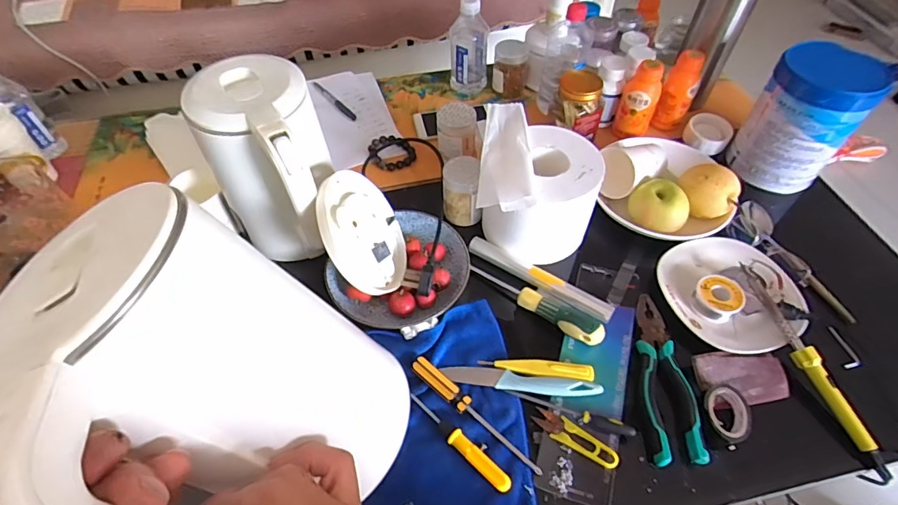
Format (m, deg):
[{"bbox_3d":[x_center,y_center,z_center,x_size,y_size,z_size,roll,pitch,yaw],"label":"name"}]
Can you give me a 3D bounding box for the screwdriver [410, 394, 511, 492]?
[{"bbox_3d":[0.010,0.199,0.500,0.136,0.011,0.018,37,60,26],"label":"screwdriver"}]

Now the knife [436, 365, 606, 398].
[{"bbox_3d":[0.082,0.146,0.536,0.175,0.011,0.025,9,52,7],"label":"knife"}]

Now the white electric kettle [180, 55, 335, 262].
[{"bbox_3d":[-0.204,-0.089,0.574,0.136,0.221,0.172,-28,57,-20],"label":"white electric kettle"}]

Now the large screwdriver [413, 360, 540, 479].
[{"bbox_3d":[0.028,0.175,0.510,0.174,0.021,0.018,34,59,24],"label":"large screwdriver"}]

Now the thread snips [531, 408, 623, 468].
[{"bbox_3d":[0.135,0.198,0.503,0.094,0.011,0.026,29,57,21],"label":"thread snips"}]

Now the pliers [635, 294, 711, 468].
[{"bbox_3d":[0.245,0.140,0.544,0.058,0.022,0.200,3,52,2],"label":"pliers"}]

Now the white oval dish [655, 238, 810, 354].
[{"bbox_3d":[0.360,0.050,0.605,0.156,0.034,0.169,-27,56,-19],"label":"white oval dish"}]

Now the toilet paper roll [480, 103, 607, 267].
[{"bbox_3d":[0.118,-0.092,0.633,0.148,0.126,0.178,6,52,5],"label":"toilet paper roll"}]

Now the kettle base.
[{"bbox_3d":[-0.099,-0.023,0.555,0.016,0.146,0.144,-21,23,25],"label":"kettle base"}]

